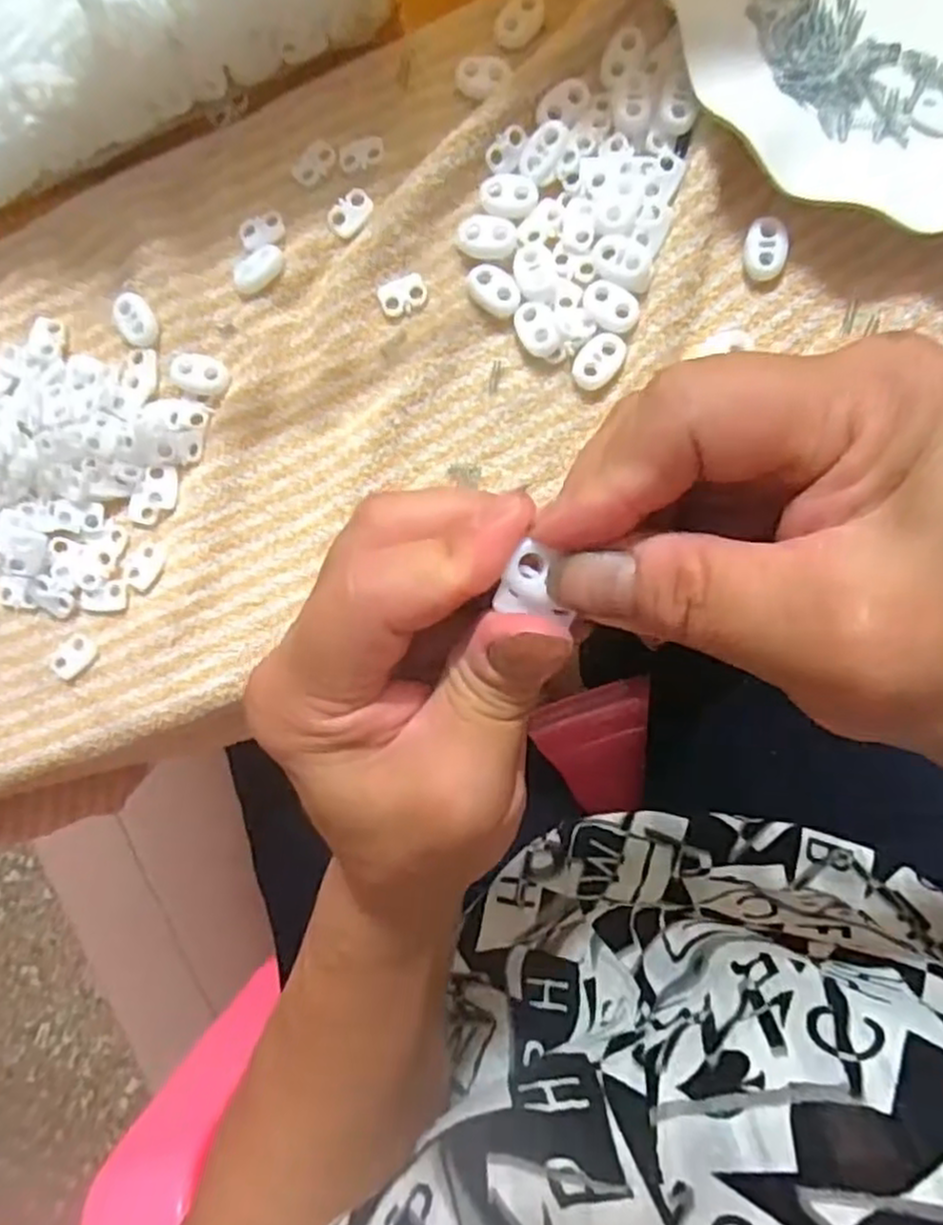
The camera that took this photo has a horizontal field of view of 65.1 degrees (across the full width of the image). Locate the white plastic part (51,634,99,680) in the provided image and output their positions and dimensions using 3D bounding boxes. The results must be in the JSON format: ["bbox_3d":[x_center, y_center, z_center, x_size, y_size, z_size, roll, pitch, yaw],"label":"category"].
[{"bbox_3d":[-0.161,0.018,0.297,0.020,0.004,0.013,-44,85,1],"label":"white plastic part"}]

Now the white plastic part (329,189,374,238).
[{"bbox_3d":[-0.048,-0.159,0.292,0.014,0.004,0.019,44,91,5],"label":"white plastic part"}]

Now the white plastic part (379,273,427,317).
[{"bbox_3d":[-0.027,-0.125,0.288,0.018,0.004,0.013,-21,86,3],"label":"white plastic part"}]

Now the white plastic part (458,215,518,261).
[{"bbox_3d":[0.006,-0.144,0.283,0.022,0.006,0.016,10,88,5],"label":"white plastic part"}]

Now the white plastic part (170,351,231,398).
[{"bbox_3d":[-0.107,-0.095,0.292,0.021,0.006,0.015,14,89,5],"label":"white plastic part"}]

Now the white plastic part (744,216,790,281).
[{"bbox_3d":[0.110,-0.135,0.276,0.015,0.007,0.021,-7,87,4],"label":"white plastic part"}]

